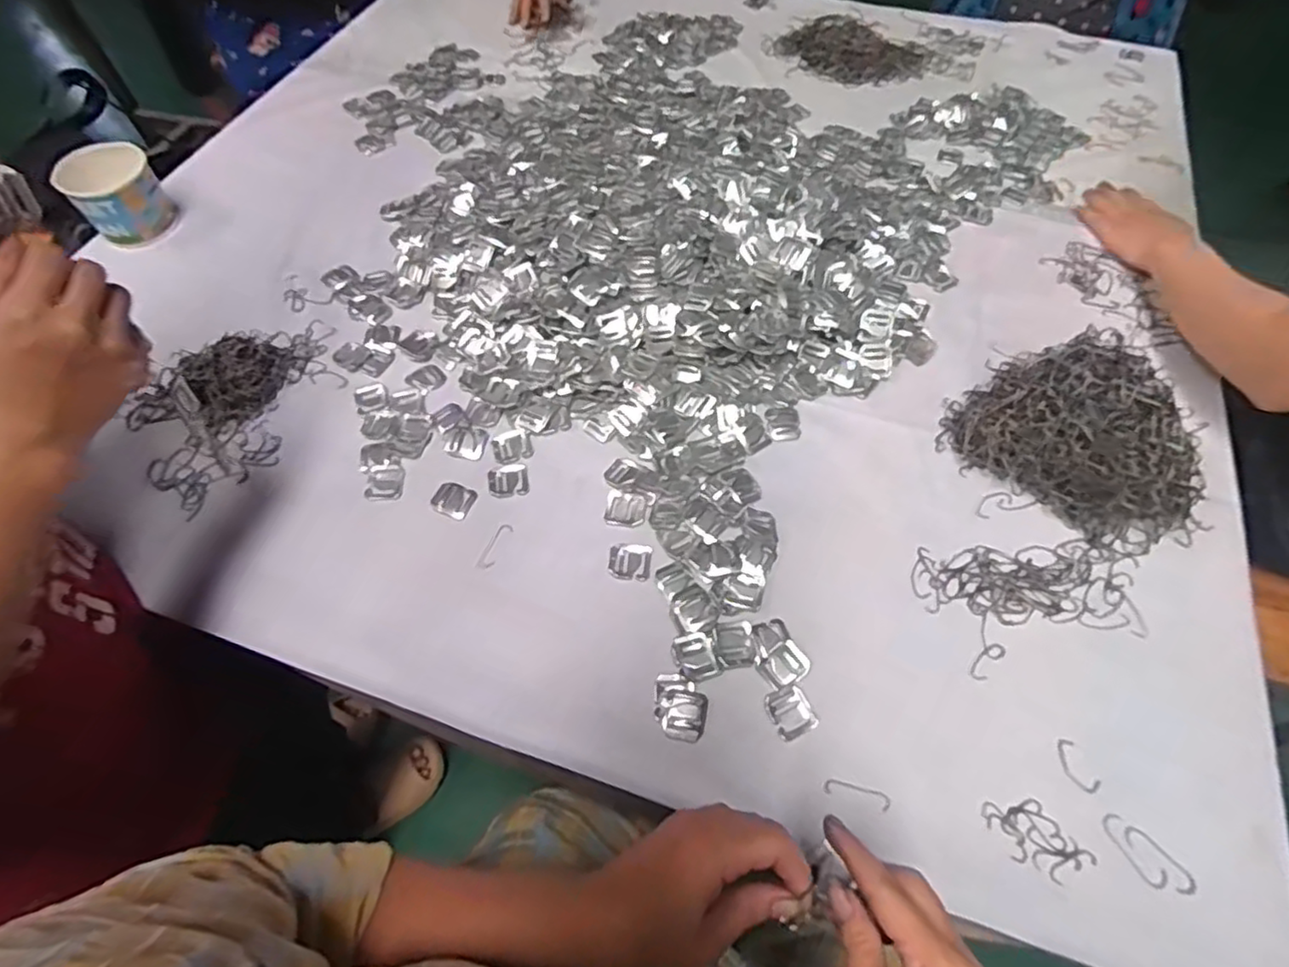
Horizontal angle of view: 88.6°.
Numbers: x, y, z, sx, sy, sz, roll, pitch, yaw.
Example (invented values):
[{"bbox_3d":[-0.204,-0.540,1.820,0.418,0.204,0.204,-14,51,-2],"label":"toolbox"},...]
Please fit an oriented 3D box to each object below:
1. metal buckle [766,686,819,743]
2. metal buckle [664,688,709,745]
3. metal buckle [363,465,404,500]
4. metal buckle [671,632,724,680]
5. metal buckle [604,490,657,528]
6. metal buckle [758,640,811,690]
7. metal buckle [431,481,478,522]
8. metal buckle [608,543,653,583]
[{"bbox_3d":[0.108,0.168,0.487,0.031,0.004,0.035,-23,63,-13],"label":"metal buckle"},{"bbox_3d":[0.031,0.171,0.485,0.030,0.004,0.036,15,61,8],"label":"metal buckle"},{"bbox_3d":[-0.231,-0.001,0.592,0.031,0.004,0.037,6,60,3],"label":"metal buckle"},{"bbox_3d":[0.039,0.133,0.506,0.031,0.004,0.038,-22,62,-12],"label":"metal buckle"},{"bbox_3d":[-0.013,0.022,0.578,0.040,0.004,0.034,6,60,3],"label":"metal buckle"},{"bbox_3d":[0.108,0.139,0.503,0.035,0.006,0.027,-31,64,-17],"label":"metal buckle"},{"bbox_3d":[-0.169,0.015,0.585,0.036,0.005,0.030,21,62,12],"label":"metal buckle"},{"bbox_3d":[-0.012,0.064,0.550,0.035,0.004,0.031,8,60,5],"label":"metal buckle"}]

